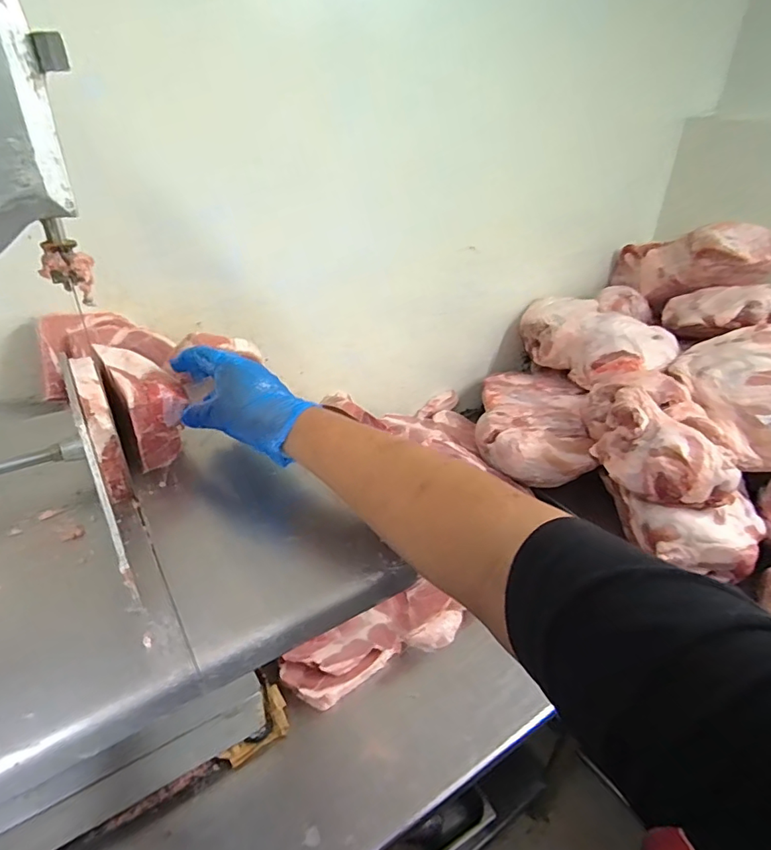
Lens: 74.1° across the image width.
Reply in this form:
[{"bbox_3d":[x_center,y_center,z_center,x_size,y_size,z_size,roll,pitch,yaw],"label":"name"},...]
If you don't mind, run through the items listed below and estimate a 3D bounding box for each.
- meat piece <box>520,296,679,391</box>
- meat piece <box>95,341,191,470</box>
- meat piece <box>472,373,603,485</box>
[{"bbox_3d":[0.465,-0.190,1.143,0.197,0.125,0.330,-16,36,-29],"label":"meat piece"},{"bbox_3d":[-0.252,-0.024,0.534,0.072,0.100,0.096,-21,39,-34],"label":"meat piece"},{"bbox_3d":[0.305,-0.015,1.097,0.207,0.109,0.375,6,31,5],"label":"meat piece"}]

